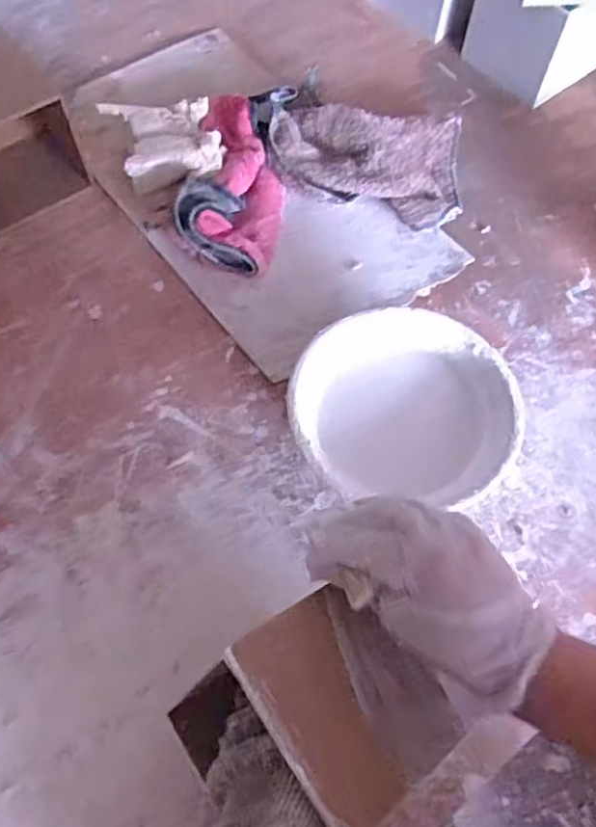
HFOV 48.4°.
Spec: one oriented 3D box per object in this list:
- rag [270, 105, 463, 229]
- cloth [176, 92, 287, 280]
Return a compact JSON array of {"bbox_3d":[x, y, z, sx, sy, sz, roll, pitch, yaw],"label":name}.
[{"bbox_3d":[0.069,-0.244,0.644,0.184,0.031,0.129,2,65,-1],"label":"rag"},{"bbox_3d":[-0.056,-0.222,0.622,0.090,0.049,0.194,6,65,1],"label":"cloth"}]

